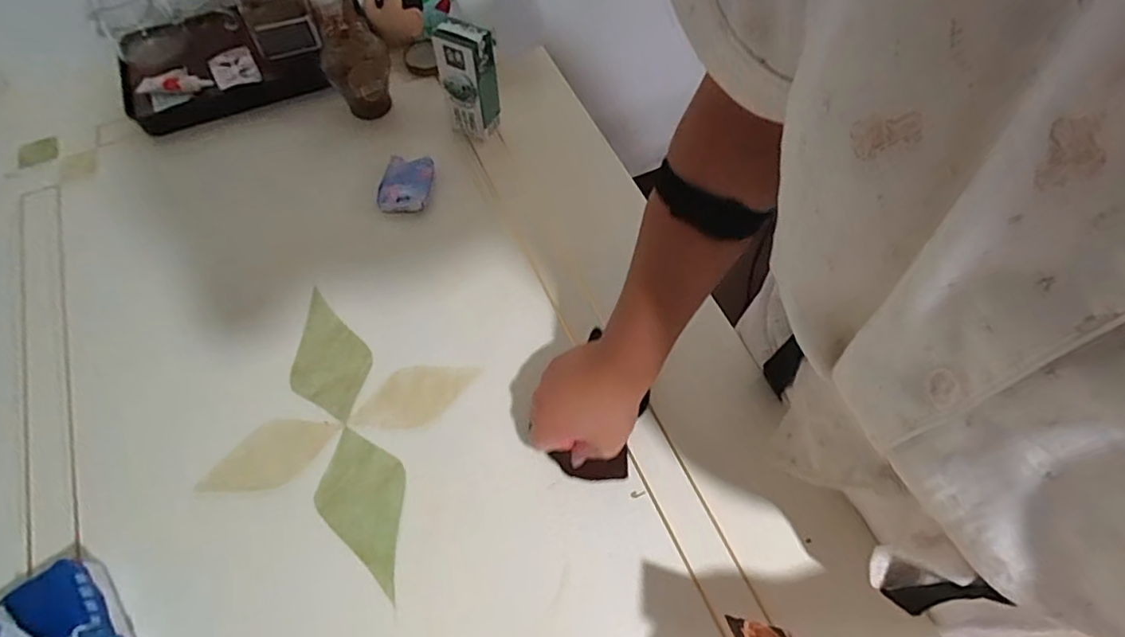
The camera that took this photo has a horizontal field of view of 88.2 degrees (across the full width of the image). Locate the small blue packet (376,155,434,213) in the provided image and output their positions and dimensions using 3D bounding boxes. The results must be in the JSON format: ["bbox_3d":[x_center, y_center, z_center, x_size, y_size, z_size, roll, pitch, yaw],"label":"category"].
[{"bbox_3d":[-0.184,-0.159,0.683,0.057,0.020,0.073,8,62,1],"label":"small blue packet"}]

